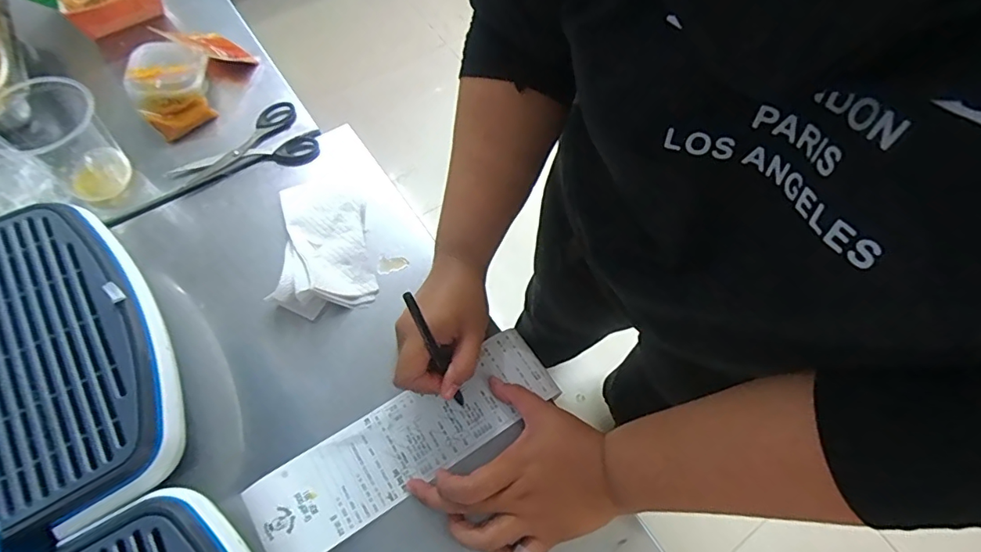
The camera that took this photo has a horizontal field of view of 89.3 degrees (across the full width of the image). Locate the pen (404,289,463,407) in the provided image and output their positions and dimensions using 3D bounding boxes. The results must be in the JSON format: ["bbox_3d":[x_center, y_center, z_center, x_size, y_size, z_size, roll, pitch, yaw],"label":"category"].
[{"bbox_3d":[-0.043,0.067,0.412,0.008,0.137,0.013,-34,41,-18],"label":"pen"}]

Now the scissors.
[{"bbox_3d":[-0.272,-0.135,0.551,0.149,0.008,0.085,-36,72,-19],"label":"scissors"}]

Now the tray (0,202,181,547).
[{"bbox_3d":[-0.327,0.056,0.376,0.128,0.027,0.251,-30,70,-17],"label":"tray"}]

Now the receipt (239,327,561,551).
[{"bbox_3d":[-0.070,0.143,0.439,0.275,0.006,0.076,-30,71,-18],"label":"receipt"}]

